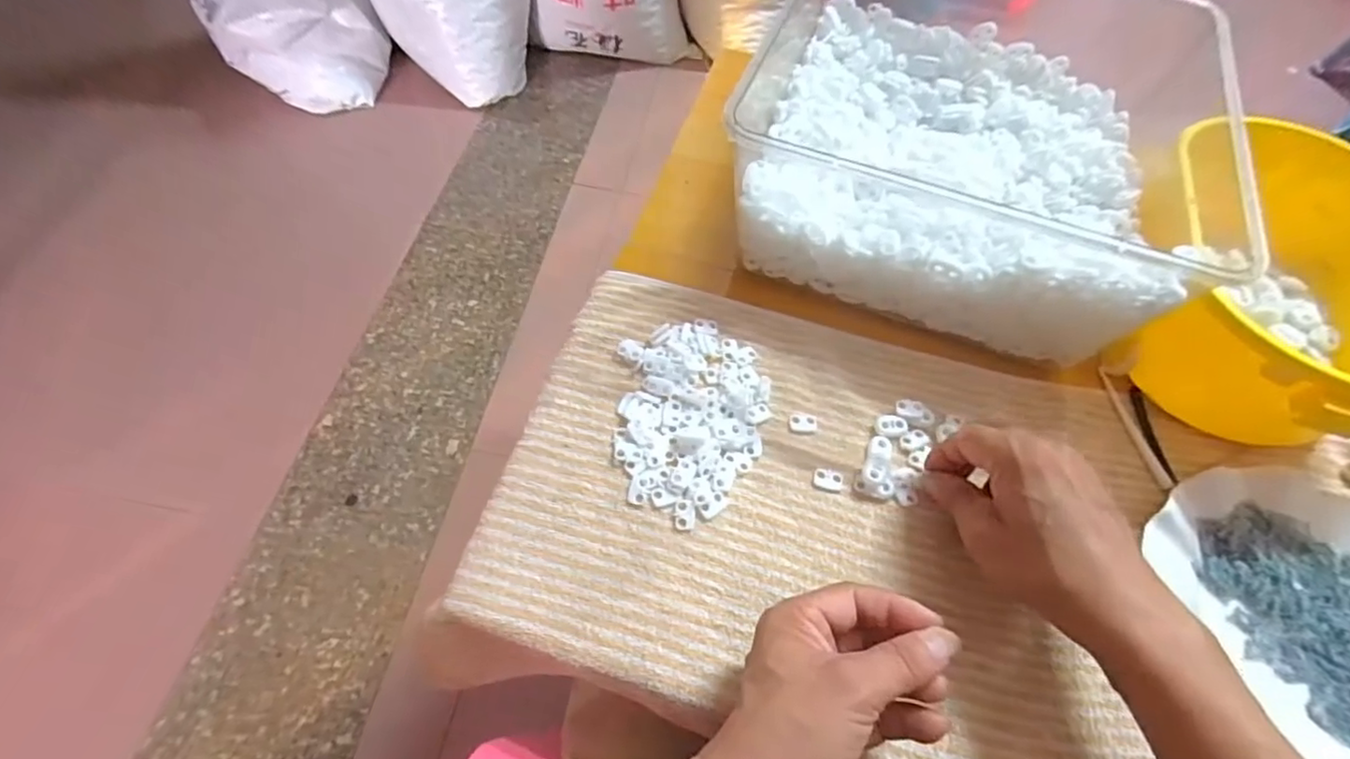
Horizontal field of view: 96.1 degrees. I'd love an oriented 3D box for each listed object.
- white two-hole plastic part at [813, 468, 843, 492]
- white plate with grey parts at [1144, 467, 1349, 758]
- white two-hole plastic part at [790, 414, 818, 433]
[{"bbox_3d":[0.099,0.065,0.392,0.019,0.004,0.014,17,60,6],"label":"white two-hole plastic part"},{"bbox_3d":[0.391,0.136,0.355,0.157,0.029,0.181,-17,62,-13],"label":"white plate with grey parts"},{"bbox_3d":[0.088,0.029,0.416,0.019,0.004,0.014,3,60,-2],"label":"white two-hole plastic part"}]

